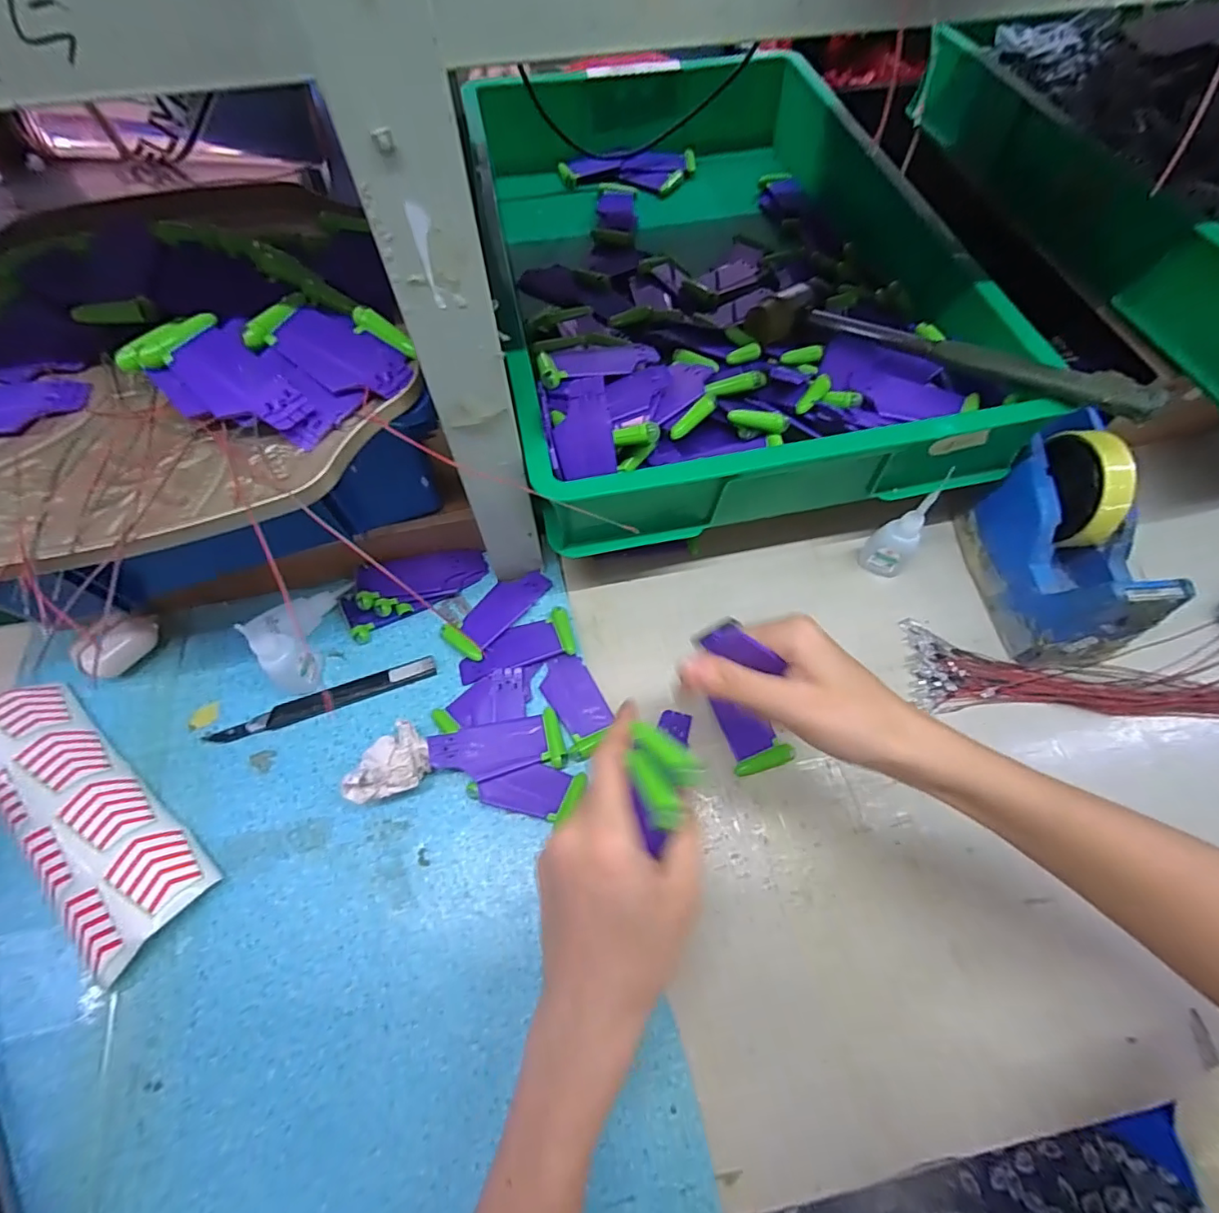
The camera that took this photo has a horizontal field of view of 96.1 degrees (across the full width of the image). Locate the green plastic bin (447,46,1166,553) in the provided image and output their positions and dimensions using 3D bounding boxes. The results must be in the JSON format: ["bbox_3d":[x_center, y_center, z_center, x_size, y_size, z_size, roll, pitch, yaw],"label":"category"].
[{"bbox_3d":[0.079,-0.312,0.484,0.349,0.109,0.537,-11,64,-6],"label":"green plastic bin"}]

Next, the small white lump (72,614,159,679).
[{"bbox_3d":[-0.372,0.028,0.415,0.027,0.035,0.053,31,67,14],"label":"small white lump"}]

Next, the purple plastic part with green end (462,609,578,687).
[{"bbox_3d":[-0.072,0.033,0.427,0.090,0.007,0.037,-20,65,-10],"label":"purple plastic part with green end"}]

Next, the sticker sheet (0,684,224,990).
[{"bbox_3d":[-0.356,0.134,0.364,0.215,0.036,0.073,38,70,17],"label":"sticker sheet"}]

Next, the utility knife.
[{"bbox_3d":[-0.213,0.070,0.411,0.164,0.010,0.017,-18,65,-9],"label":"utility knife"}]

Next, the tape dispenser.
[{"bbox_3d":[0.342,-0.056,0.413,0.070,0.102,0.173,-6,64,-3],"label":"tape dispenser"}]

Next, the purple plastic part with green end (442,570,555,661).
[{"bbox_3d":[-0.091,0.001,0.443,0.040,0.007,0.090,34,68,16],"label":"purple plastic part with green end"}]

